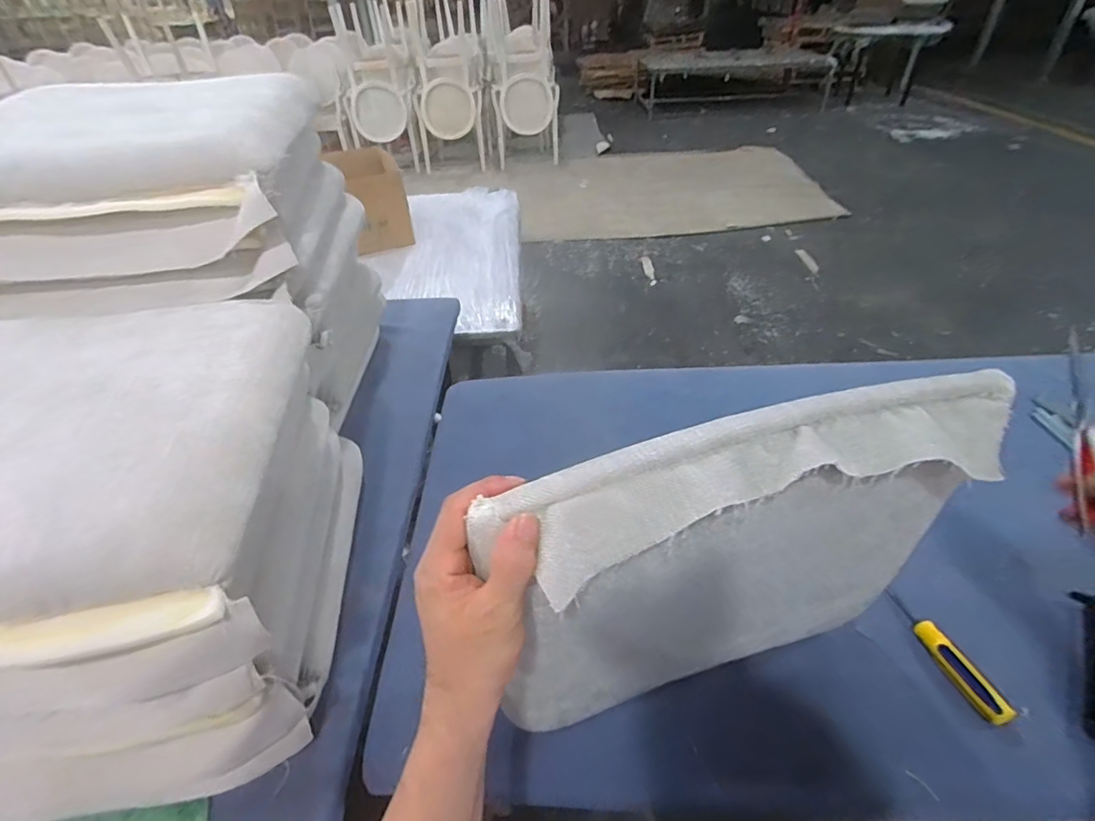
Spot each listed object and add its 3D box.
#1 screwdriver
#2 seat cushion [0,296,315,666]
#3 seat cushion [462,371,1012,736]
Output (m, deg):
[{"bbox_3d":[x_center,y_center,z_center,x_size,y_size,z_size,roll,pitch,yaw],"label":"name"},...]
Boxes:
[{"bbox_3d":[0.464,0.281,0.621,0.026,0.025,0.157,-12,41,-10],"label":"screwdriver"},{"bbox_3d":[-0.468,0.033,0.499,0.428,0.089,0.377,-7,40,-4],"label":"seat cushion"},{"bbox_3d":[0.157,0.135,0.457,0.408,0.292,0.066,-13,41,-14],"label":"seat cushion"}]

